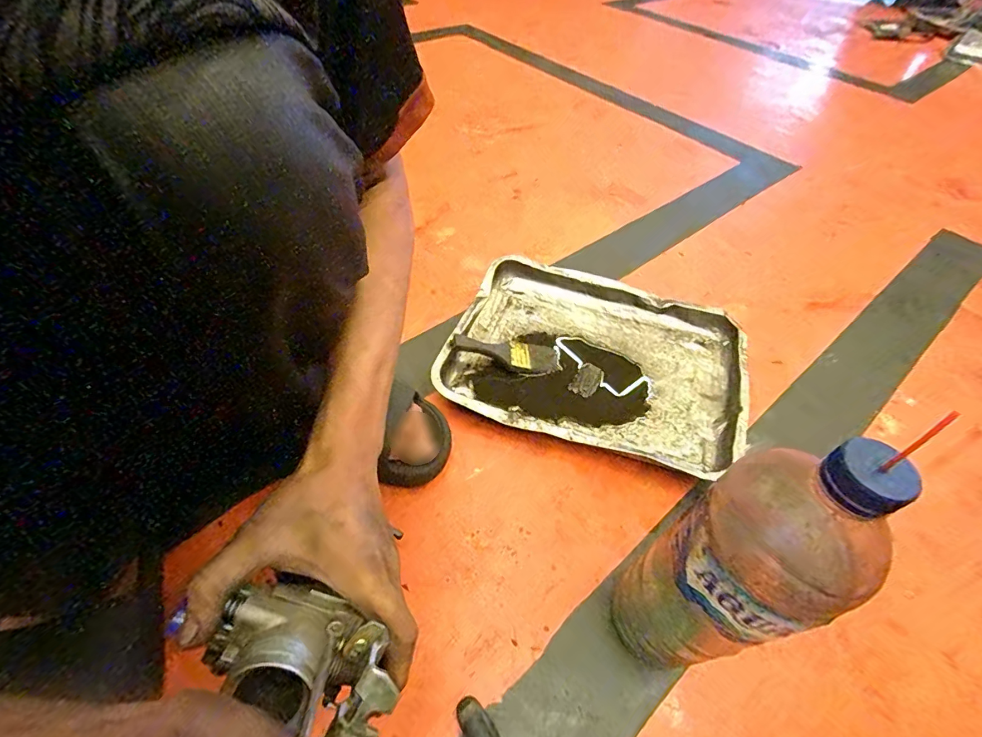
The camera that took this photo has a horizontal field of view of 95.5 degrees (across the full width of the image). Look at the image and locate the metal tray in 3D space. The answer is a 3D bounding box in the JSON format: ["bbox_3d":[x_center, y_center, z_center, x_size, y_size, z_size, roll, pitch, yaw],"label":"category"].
[{"bbox_3d":[0.140,-0.013,0.620,0.376,0.048,0.281,17,52,11],"label":"metal tray"}]

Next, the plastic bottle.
[{"bbox_3d":[0.150,0.150,0.310,0.078,0.318,0.084,-30,58,-23],"label":"plastic bottle"}]

